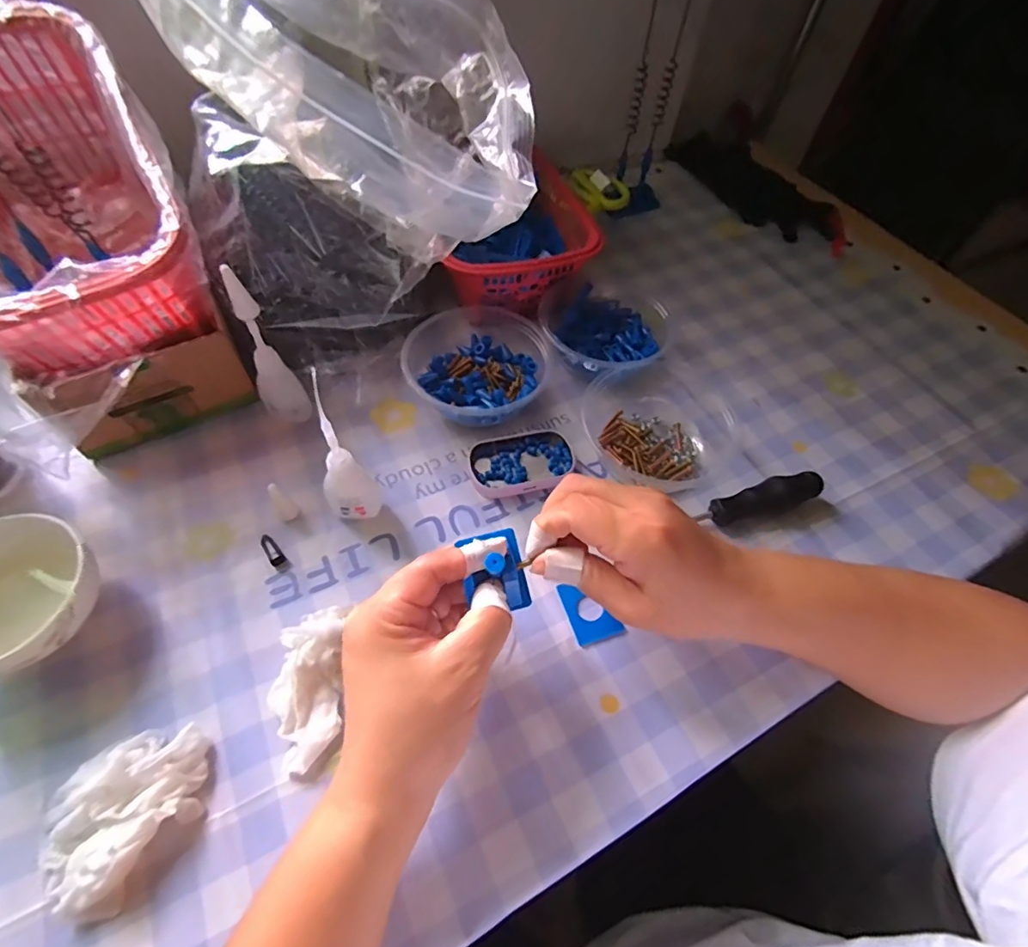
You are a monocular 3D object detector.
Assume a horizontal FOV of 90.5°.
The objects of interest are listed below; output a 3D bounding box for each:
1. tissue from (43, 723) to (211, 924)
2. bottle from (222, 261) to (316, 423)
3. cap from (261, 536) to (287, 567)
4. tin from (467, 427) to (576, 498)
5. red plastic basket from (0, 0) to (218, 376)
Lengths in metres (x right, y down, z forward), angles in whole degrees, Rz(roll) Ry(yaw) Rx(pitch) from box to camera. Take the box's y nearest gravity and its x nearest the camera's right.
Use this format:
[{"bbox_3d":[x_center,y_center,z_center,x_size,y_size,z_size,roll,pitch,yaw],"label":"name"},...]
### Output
[{"bbox_3d":[-0.198,0.167,0.257,0.063,0.020,0.080,31,60,15],"label":"tissue"},{"bbox_3d":[-0.173,-0.081,0.358,0.029,0.125,0.024,33,61,17],"label":"bottle"},{"bbox_3d":[-0.164,0.051,0.343,0.009,0.008,0.023,-35,66,-23],"label":"cap"},{"bbox_3d":[0.005,-0.011,0.394,0.081,0.013,0.052,-19,60,-15],"label":"tin"},{"bbox_3d":[-0.300,-0.168,0.321,0.160,0.123,0.227,-25,62,-19],"label":"red plastic basket"}]

